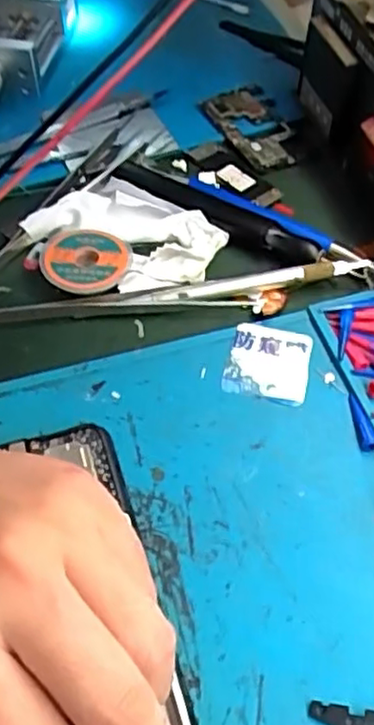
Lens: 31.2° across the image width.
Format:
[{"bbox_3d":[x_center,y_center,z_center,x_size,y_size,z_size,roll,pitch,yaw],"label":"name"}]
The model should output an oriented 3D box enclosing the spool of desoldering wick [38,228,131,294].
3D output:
[{"bbox_3d":[-0.052,-0.050,0.338,0.046,0.010,0.039,6,54,5],"label":"spool of desoldering wick"}]

